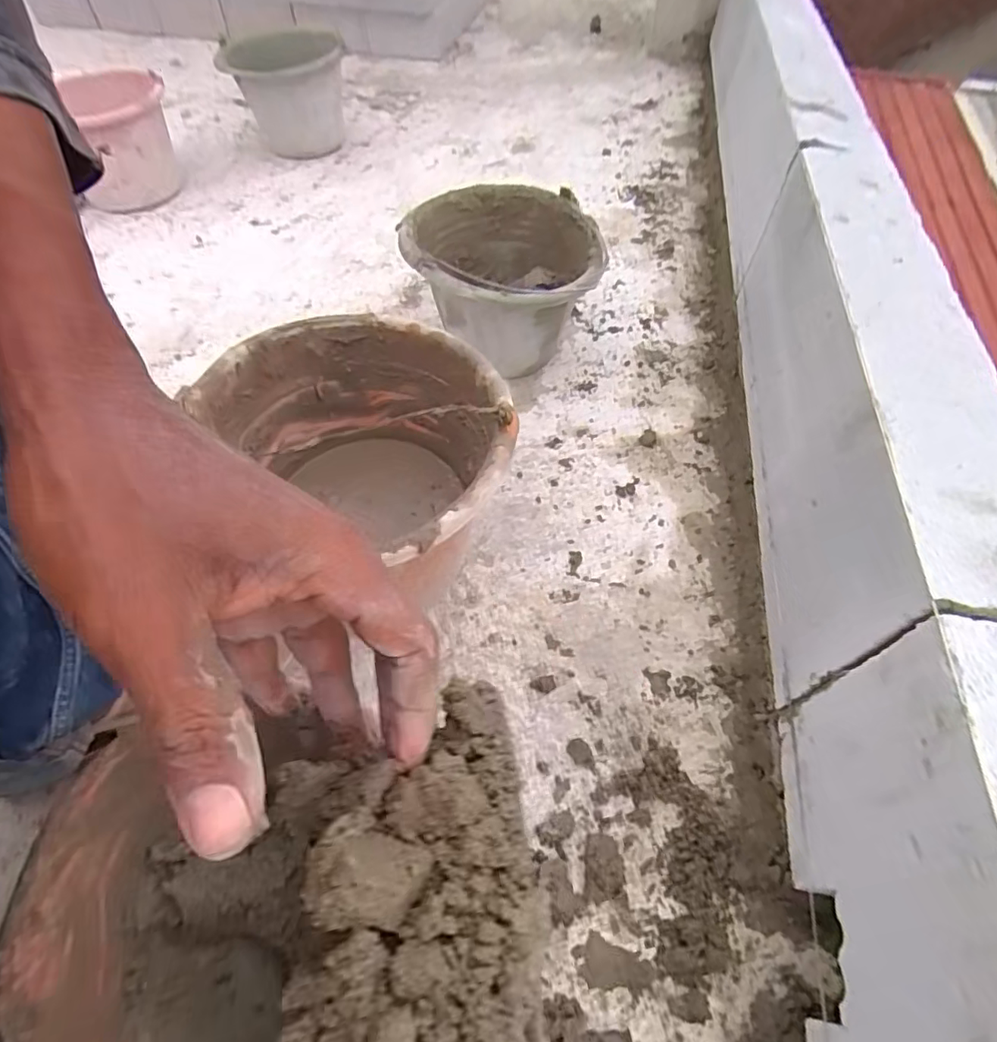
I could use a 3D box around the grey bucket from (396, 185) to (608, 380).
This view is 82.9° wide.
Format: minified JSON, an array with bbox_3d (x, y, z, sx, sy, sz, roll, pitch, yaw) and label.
[{"bbox_3d":[0.004,-0.297,0.737,0.228,0.170,0.230,1,55,-1],"label":"grey bucket"}]

